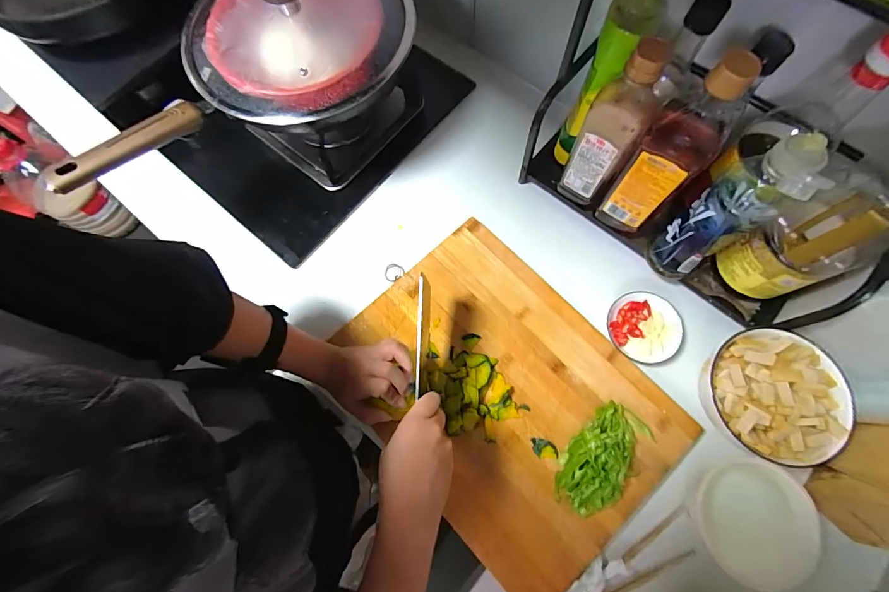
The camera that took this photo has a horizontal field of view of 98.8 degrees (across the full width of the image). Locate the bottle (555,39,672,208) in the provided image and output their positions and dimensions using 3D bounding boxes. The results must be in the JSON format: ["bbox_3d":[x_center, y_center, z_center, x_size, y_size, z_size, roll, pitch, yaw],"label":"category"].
[{"bbox_3d":[0.199,-0.198,0.455,0.059,0.226,0.053,21,75,8],"label":"bottle"}]

